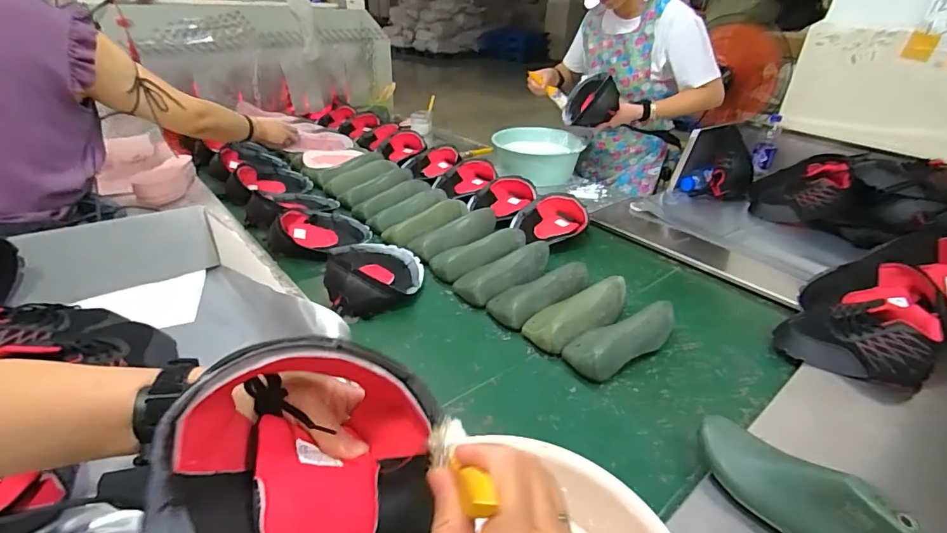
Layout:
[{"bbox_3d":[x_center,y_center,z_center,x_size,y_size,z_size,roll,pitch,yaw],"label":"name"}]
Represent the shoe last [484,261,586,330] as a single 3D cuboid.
[{"bbox_3d":[0.139,0.045,0.958,0.235,0.068,0.100,-20,38,-33],"label":"shoe last"}]

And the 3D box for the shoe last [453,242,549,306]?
[{"bbox_3d":[0.074,0.004,1.022,0.237,0.066,0.102,-20,38,-33],"label":"shoe last"}]

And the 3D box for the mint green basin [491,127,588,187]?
[{"bbox_3d":[0.228,-0.385,1.601,0.310,0.116,0.322,2,31,-1],"label":"mint green basin"}]

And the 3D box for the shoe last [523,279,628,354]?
[{"bbox_3d":[0.209,0.084,0.889,0.237,0.065,0.097,-17,36,-29],"label":"shoe last"}]

